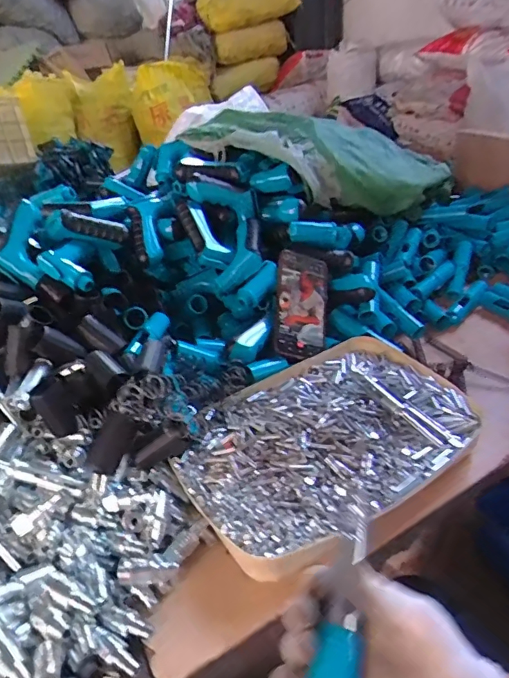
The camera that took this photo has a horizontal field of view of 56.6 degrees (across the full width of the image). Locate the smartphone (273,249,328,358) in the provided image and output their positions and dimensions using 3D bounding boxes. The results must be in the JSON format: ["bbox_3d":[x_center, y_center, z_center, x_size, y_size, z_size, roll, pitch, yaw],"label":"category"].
[{"bbox_3d":[0.070,-0.053,0.698,0.084,0.009,0.168,11,67,-18],"label":"smartphone"}]

